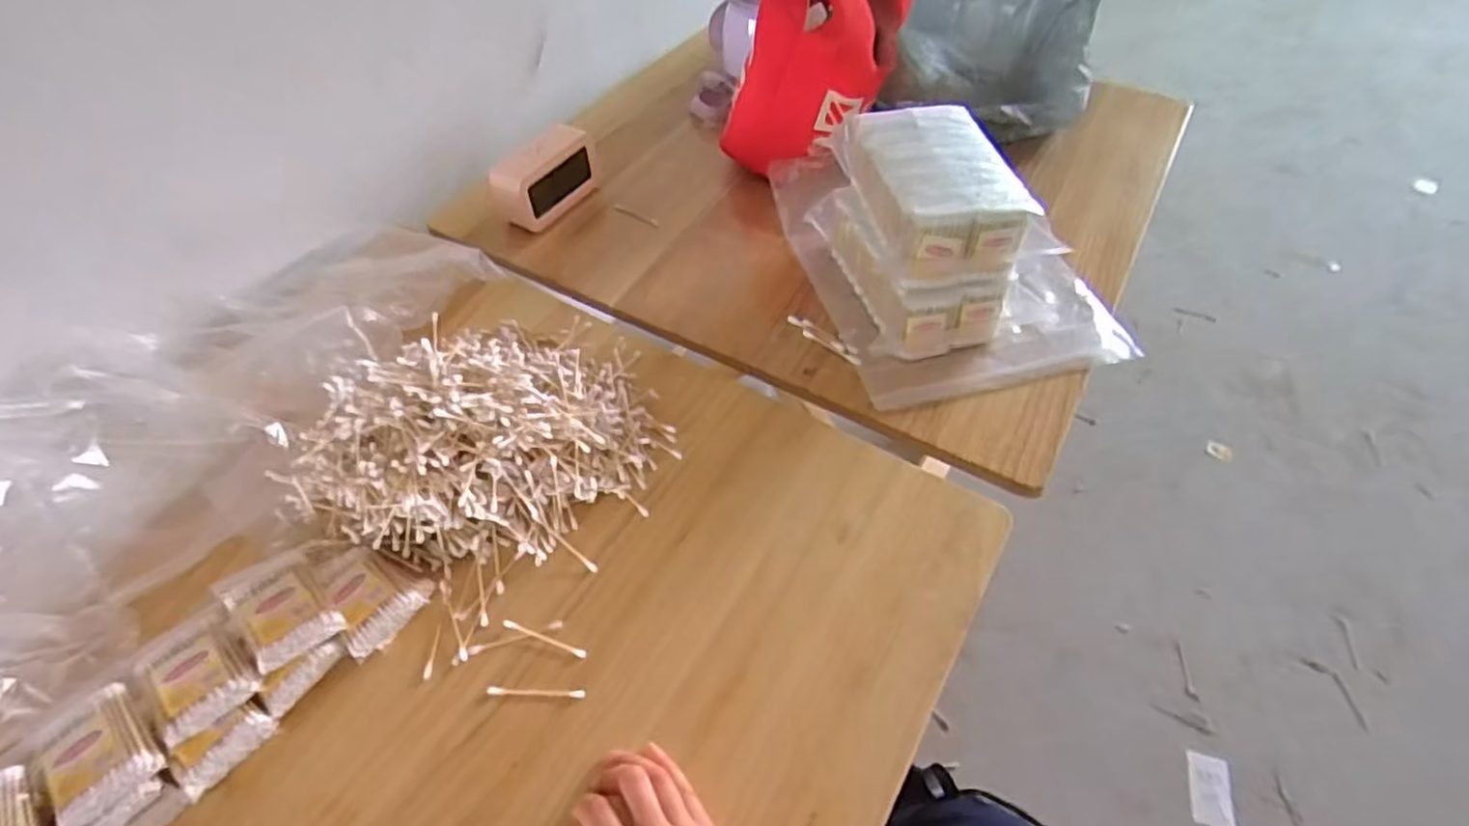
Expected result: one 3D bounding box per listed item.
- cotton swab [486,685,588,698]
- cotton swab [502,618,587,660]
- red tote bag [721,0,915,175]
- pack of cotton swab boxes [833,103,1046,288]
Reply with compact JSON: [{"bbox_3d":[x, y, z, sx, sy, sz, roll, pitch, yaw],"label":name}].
[{"bbox_3d":[-0.147,0.206,0.518,0.073,0.004,0.006,1,52,4],"label":"cotton swab"},{"bbox_3d":[-0.147,0.174,0.542,0.073,0.004,0.006,16,55,15],"label":"cotton swab"},{"bbox_3d":[0.101,-0.447,0.871,0.188,0.241,0.218,16,55,15],"label":"red tote bag"},{"bbox_3d":[0.196,-0.236,0.708,0.131,0.072,0.226,-9,52,-5],"label":"pack of cotton swab boxes"}]

